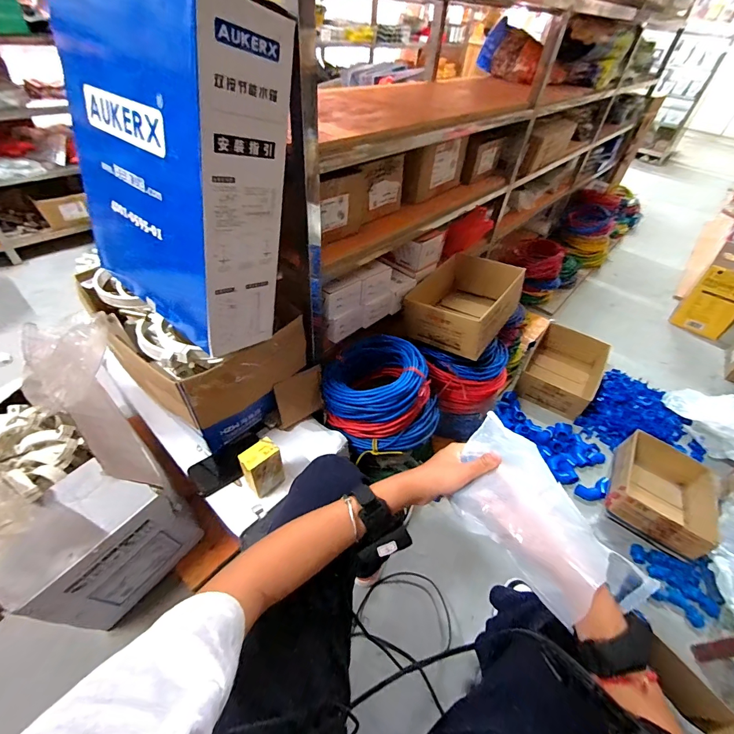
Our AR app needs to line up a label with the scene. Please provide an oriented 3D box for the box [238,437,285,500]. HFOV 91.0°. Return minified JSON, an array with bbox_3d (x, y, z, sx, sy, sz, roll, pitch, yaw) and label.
[{"bbox_3d":[-0.200,0.195,0.689,0.050,0.103,0.072,37,52,27],"label":"box"}]

